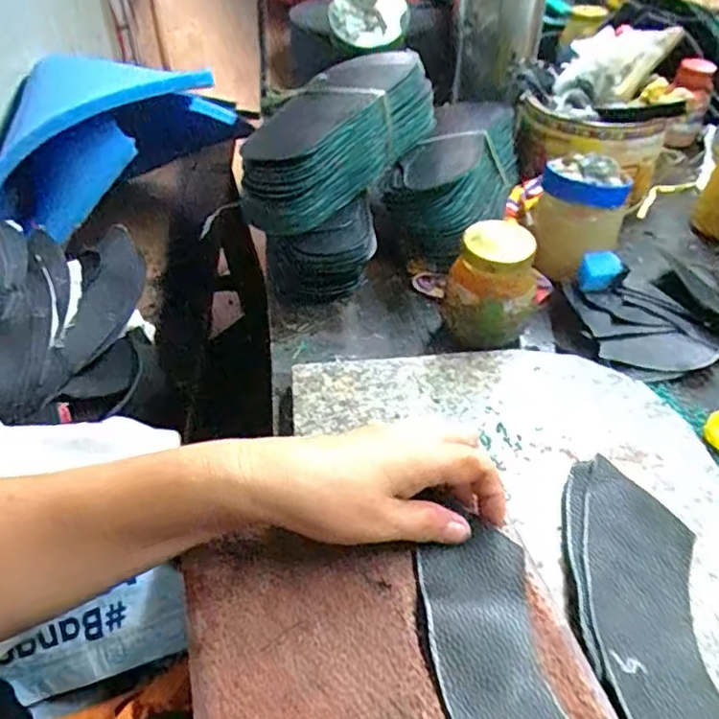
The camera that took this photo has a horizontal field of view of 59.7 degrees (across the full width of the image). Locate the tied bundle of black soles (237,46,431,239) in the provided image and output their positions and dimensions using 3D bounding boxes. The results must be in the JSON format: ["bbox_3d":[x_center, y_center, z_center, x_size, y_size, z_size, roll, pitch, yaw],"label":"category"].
[{"bbox_3d":[-0.025,-0.212,0.595,0.103,0.084,0.241,25,48,24],"label":"tied bundle of black soles"}]

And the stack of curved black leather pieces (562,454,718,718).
[{"bbox_3d":[0.154,0.154,0.302,0.076,0.010,0.244,-6,43,-6],"label":"stack of curved black leather pieces"}]

